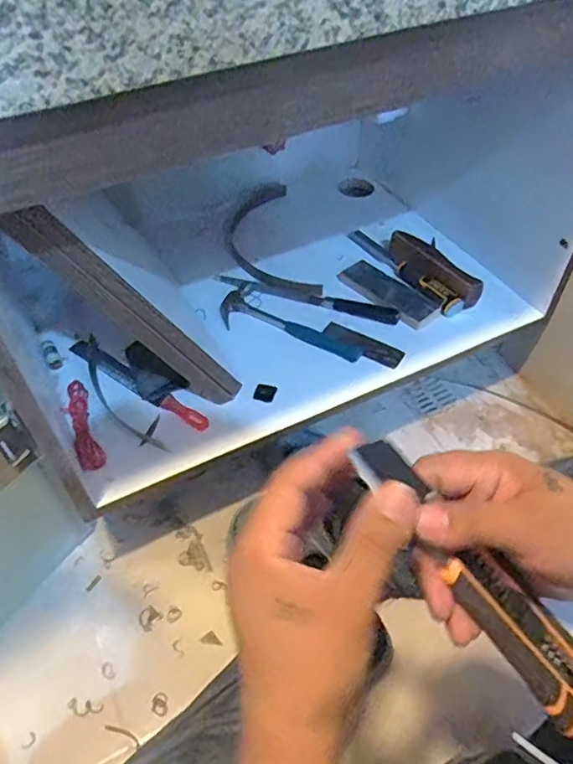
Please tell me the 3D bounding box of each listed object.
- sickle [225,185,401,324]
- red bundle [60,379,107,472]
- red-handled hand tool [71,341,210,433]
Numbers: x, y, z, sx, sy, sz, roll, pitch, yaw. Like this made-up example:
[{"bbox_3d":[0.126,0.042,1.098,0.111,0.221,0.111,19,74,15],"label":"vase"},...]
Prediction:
[{"bbox_3d":[0.007,-0.222,1.059,0.190,0.039,0.463,-18,48,-16],"label":"sickle"},{"bbox_3d":[-0.290,0.057,0.803,0.034,0.012,0.154,-19,52,-15],"label":"red bundle"},{"bbox_3d":[-0.227,-0.003,0.856,0.281,0.021,0.029,29,56,23],"label":"red-handled hand tool"}]

